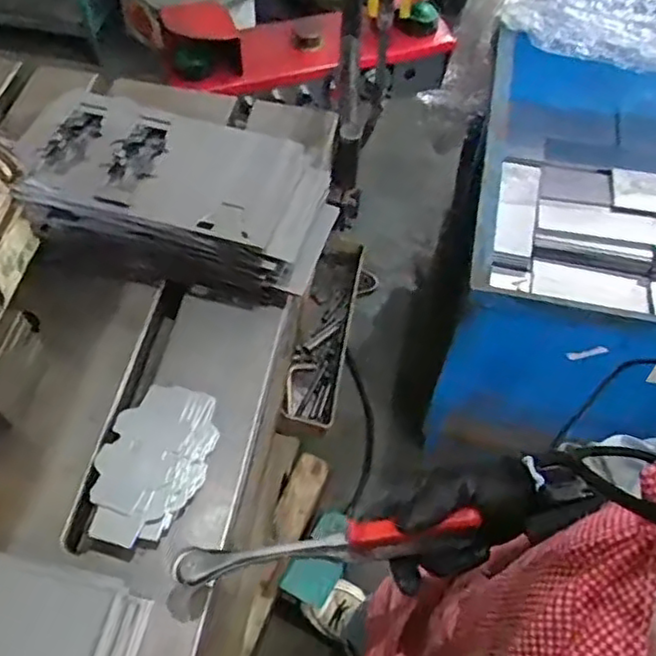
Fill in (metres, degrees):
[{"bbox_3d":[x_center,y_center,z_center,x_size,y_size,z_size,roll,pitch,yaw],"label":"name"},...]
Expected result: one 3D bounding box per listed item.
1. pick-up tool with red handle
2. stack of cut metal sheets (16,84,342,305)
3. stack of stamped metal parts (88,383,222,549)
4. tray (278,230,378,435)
[{"bbox_3d":[-0.007,0.154,0.465,0.211,0.024,0.023,-10,58,6],"label":"pick-up tool with red handle"},{"bbox_3d":[-0.160,-0.140,0.677,0.318,0.100,0.163,16,59,8],"label":"stack of cut metal sheets"},{"bbox_3d":[-0.146,0.112,0.554,0.080,0.028,0.138,17,59,8],"label":"stack of stamped metal parts"},{"bbox_3d":[0.000,0.002,0.953,0.091,0.058,0.324,15,59,7],"label":"tray"}]

